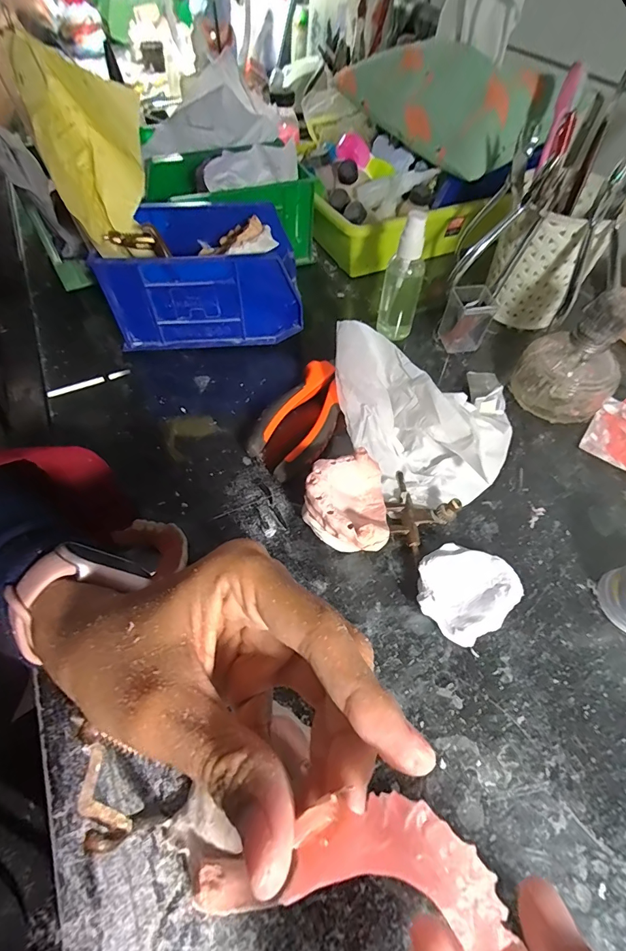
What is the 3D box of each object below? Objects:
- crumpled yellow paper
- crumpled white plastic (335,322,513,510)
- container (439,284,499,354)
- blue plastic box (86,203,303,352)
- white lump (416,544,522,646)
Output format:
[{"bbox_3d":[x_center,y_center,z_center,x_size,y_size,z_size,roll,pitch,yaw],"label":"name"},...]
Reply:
[{"bbox_3d":[-0.171,-0.258,0.323,0.069,0.128,0.144,-13,58,-10],"label":"crumpled yellow paper"},{"bbox_3d":[0.094,-0.054,0.324,0.134,0.063,0.139,-16,58,-12],"label":"crumpled white plastic"},{"bbox_3d":[0.147,-0.148,0.398,0.035,0.051,0.035,-10,57,-8],"label":"container"},{"bbox_3d":[-0.099,-0.190,0.395,0.163,0.091,0.102,-4,56,-4],"label":"blue plastic box"},{"bbox_3d":[0.096,0.073,0.265,0.060,0.021,0.055,-27,61,-18],"label":"white lump"}]

